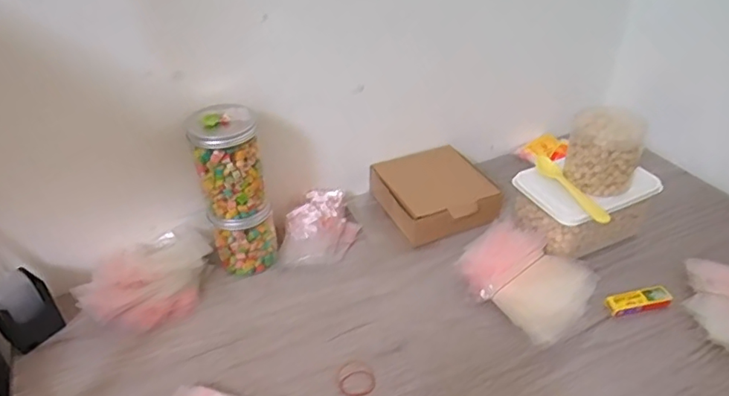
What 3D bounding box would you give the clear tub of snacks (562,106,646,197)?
[{"bbox_3d":[0.341,-0.073,0.770,0.094,0.100,0.077,20,42,25],"label":"clear tub of snacks"}]

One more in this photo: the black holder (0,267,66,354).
[{"bbox_3d":[-0.434,0.144,0.695,0.059,0.073,0.067,25,44,29],"label":"black holder"}]

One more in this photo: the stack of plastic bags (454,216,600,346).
[{"bbox_3d":[0.219,0.103,0.728,0.140,0.063,0.161,-25,44,-29],"label":"stack of plastic bags"}]

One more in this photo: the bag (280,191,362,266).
[{"bbox_3d":[-0.067,0.042,0.840,0.116,0.048,0.138,-1,37,0],"label":"bag"}]

